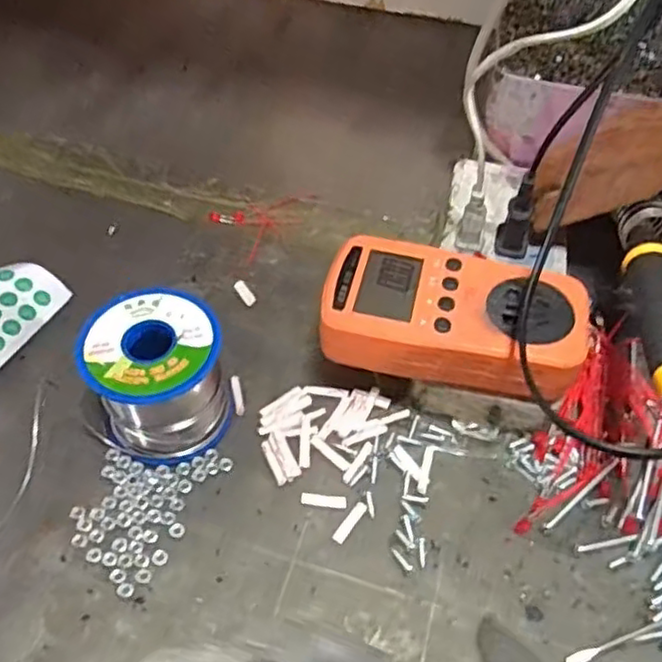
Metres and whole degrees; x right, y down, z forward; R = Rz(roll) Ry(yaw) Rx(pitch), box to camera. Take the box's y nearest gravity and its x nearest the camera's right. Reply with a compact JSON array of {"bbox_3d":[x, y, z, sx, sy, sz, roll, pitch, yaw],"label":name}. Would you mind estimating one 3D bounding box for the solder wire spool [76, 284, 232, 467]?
[{"bbox_3d":[-0.087,0.023,0.342,0.063,0.063,0.064,1,52,-1],"label":"solder wire spool"}]

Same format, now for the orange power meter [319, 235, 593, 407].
[{"bbox_3d":[0.061,-0.007,0.342,0.125,0.030,0.071,7,52,4],"label":"orange power meter"}]

